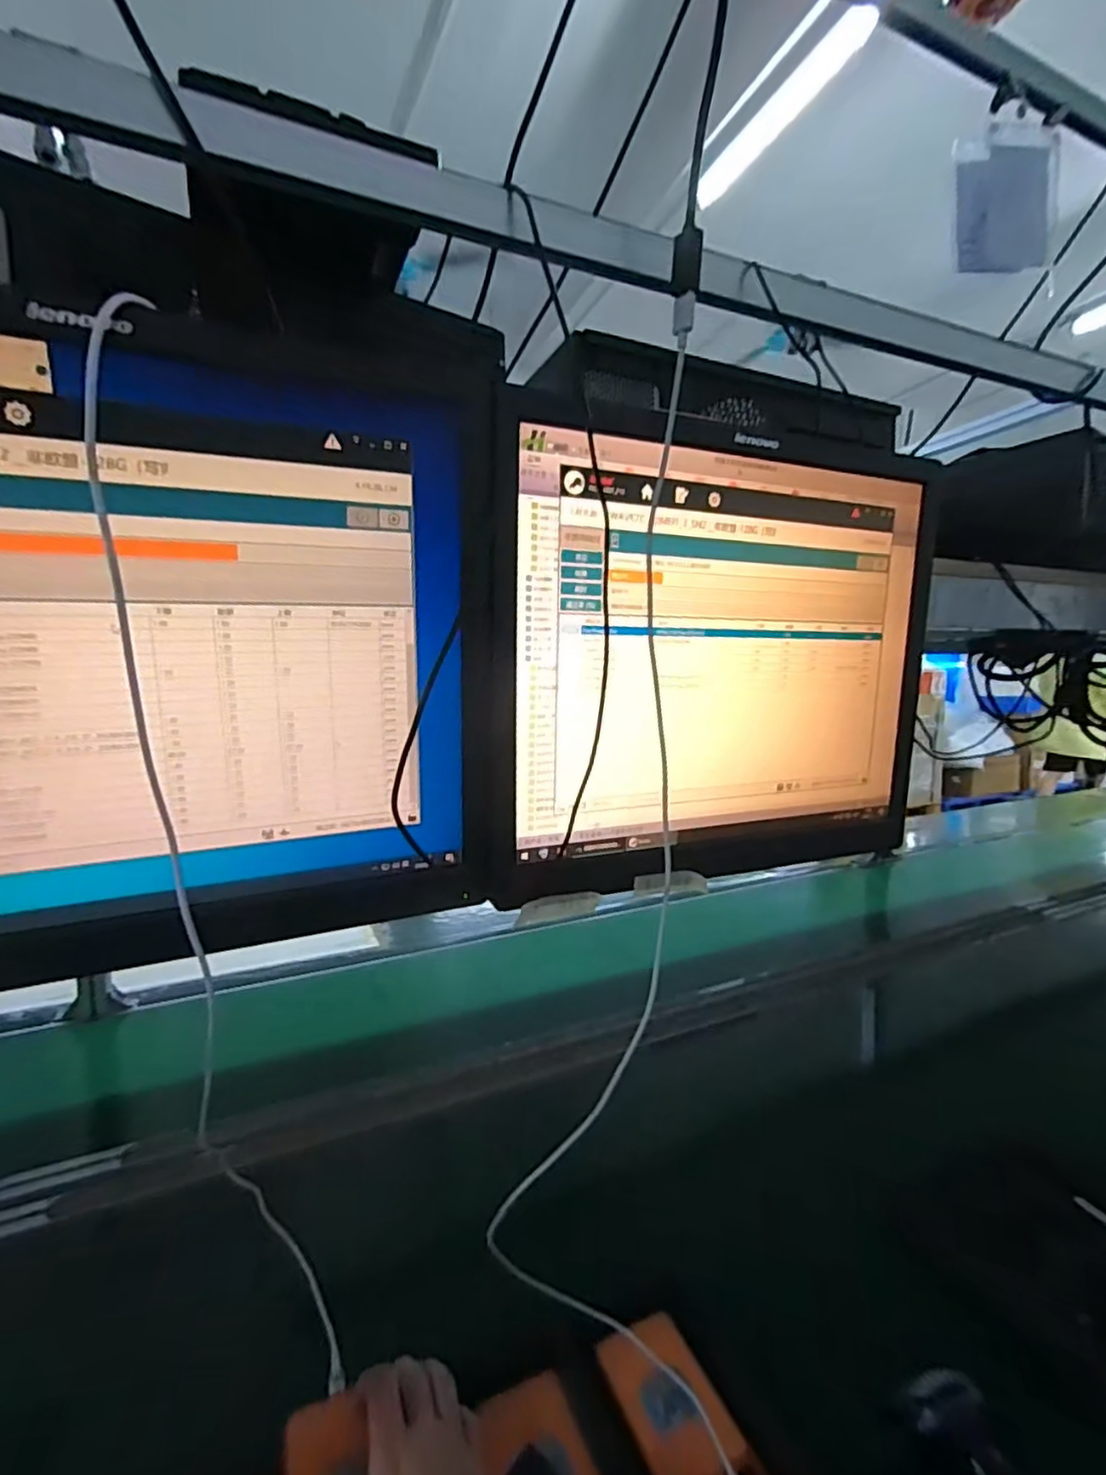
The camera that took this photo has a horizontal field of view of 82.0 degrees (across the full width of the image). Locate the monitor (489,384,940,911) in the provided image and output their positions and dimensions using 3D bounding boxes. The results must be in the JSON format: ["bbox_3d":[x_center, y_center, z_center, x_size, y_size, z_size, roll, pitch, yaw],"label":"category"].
[{"bbox_3d":[0.132,-0.055,0.457,0.363,0.306,0.040,-3,6,-23],"label":"monitor"}]

